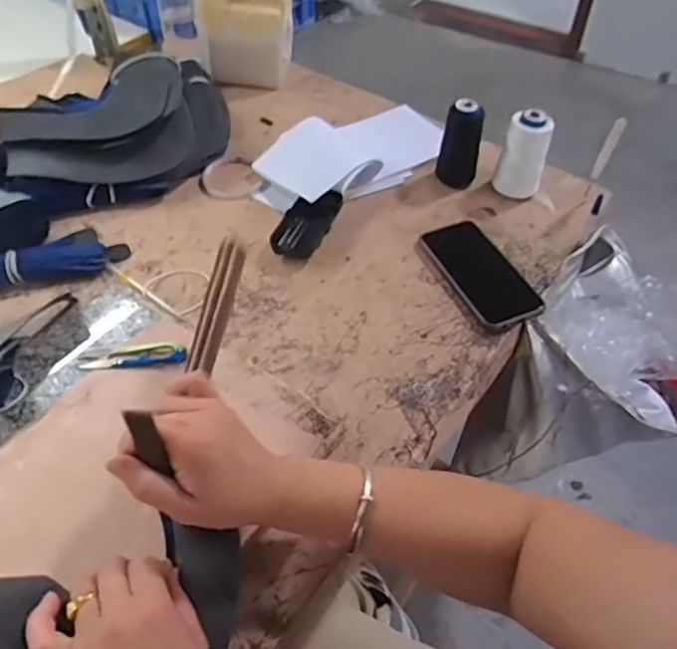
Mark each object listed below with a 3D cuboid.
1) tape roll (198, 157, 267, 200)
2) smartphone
[{"bbox_3d":[-0.143,-0.193,0.769,0.074,0.011,0.086,-19,54,-18],"label":"tape roll"},{"bbox_3d":[0.159,-0.061,0.656,0.082,0.012,0.157,-17,53,-16],"label":"smartphone"}]

